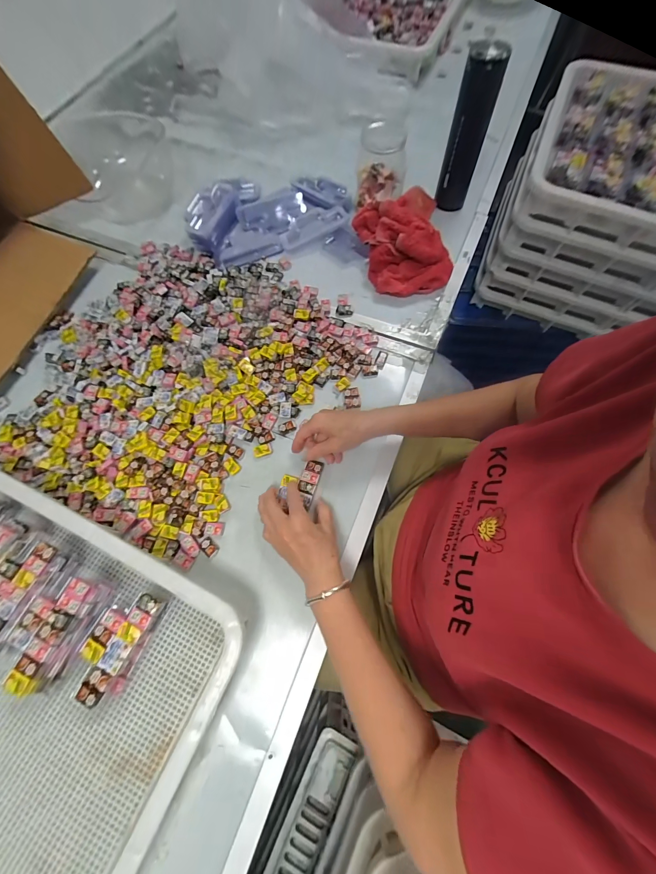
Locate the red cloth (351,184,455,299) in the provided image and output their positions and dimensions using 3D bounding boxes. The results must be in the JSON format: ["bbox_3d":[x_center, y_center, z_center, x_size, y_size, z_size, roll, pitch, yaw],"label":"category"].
[{"bbox_3d":[0.145,-0.386,0.608,0.175,0.073,0.247,-7,69,-1],"label":"red cloth"}]

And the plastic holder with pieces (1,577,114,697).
[{"bbox_3d":[-0.320,0.227,0.387,0.063,0.053,0.119,26,72,11],"label":"plastic holder with pieces"}]

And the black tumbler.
[{"bbox_3d":[0.253,-0.546,0.588,0.064,0.207,0.066,15,70,7],"label":"black tumbler"}]

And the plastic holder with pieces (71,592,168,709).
[{"bbox_3d":[-0.250,0.245,0.390,0.058,0.038,0.118,25,71,11],"label":"plastic holder with pieces"}]

